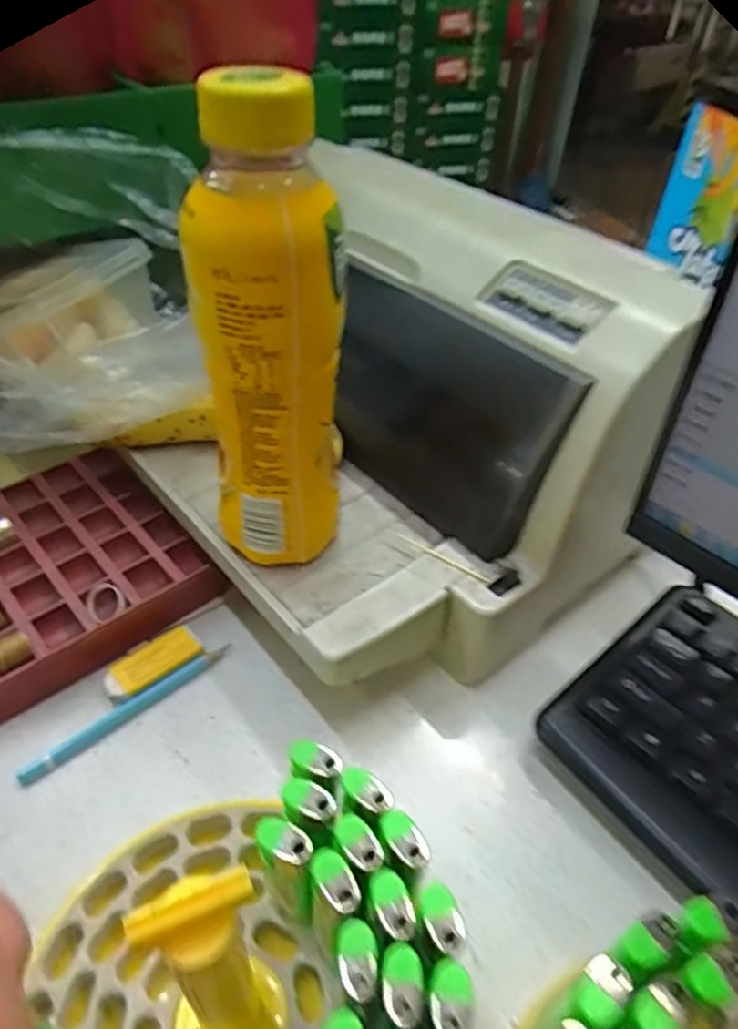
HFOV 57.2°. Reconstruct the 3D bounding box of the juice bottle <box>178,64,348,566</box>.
[{"bbox_3d":[-0.043,-0.066,0.300,0.061,0.213,0.050,-2,43,-6],"label":"juice bottle"}]

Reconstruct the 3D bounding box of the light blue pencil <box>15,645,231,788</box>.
[{"bbox_3d":[-0.120,0.099,0.343,0.112,0.005,0.009,-30,52,-31],"label":"light blue pencil"}]

